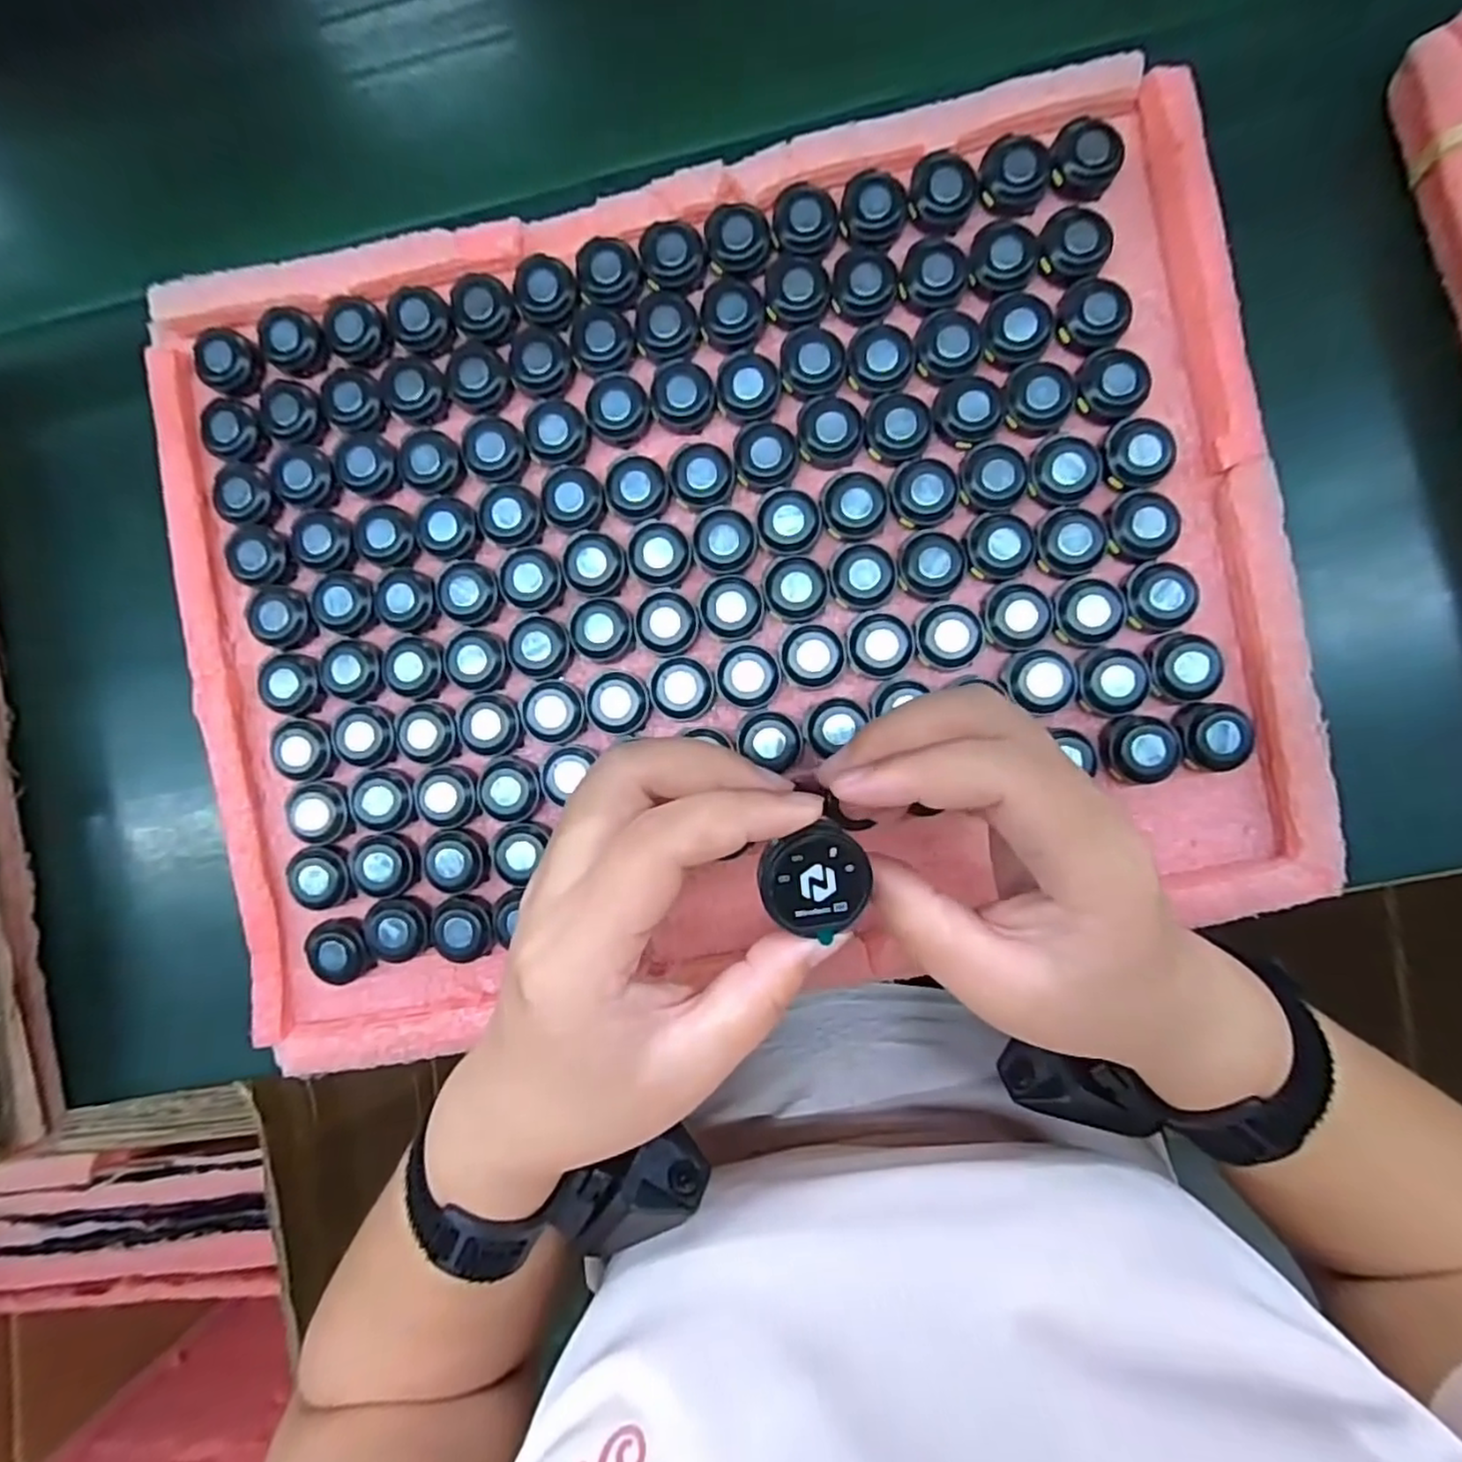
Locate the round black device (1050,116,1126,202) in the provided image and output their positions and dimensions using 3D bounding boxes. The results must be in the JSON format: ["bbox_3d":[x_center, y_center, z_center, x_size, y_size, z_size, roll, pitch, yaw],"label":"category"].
[{"bbox_3d":[0.156,-0.252,0.302,0.030,0.015,0.027,26,89,6],"label":"round black device"}]

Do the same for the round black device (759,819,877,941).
[{"bbox_3d":[0.022,0.039,0.180,0.028,0.005,0.028,0,88,2],"label":"round black device"}]

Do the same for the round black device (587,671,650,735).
[{"bbox_3d":[-0.052,-0.013,0.316,0.028,0.009,0.029,0,87,4],"label":"round black device"}]

